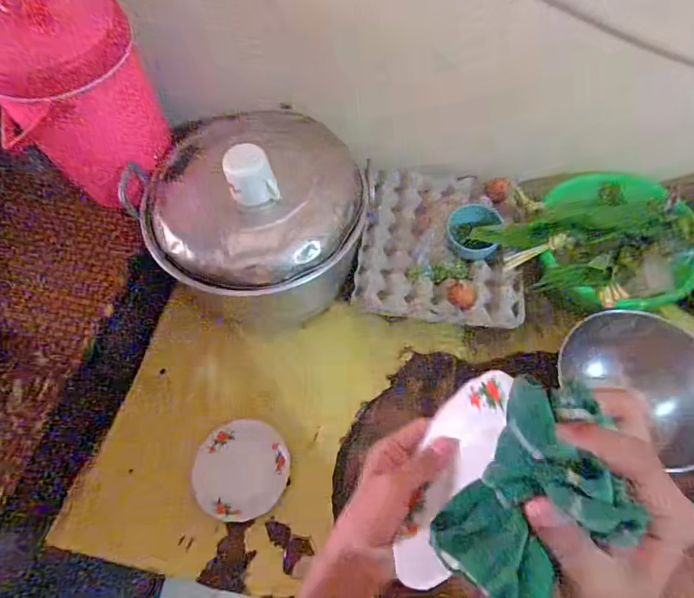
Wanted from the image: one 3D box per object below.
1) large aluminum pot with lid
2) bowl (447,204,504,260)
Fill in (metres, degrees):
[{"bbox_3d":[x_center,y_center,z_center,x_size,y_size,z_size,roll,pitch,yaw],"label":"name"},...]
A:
[{"bbox_3d":[-0.173,-0.124,0.805,0.344,0.317,0.300,37,70,18],"label":"large aluminum pot with lid"},{"bbox_3d":[0.230,-0.121,0.808,0.088,0.042,0.094,-1,64,2],"label":"bowl"}]

